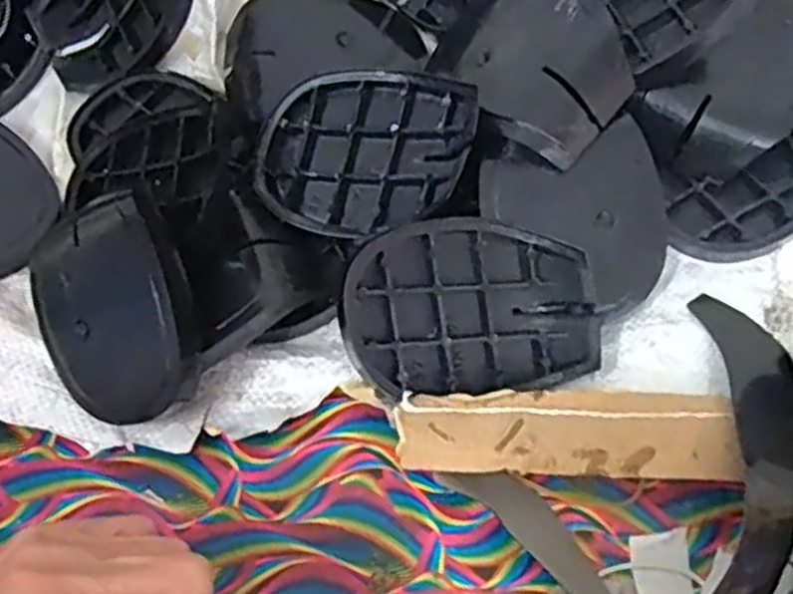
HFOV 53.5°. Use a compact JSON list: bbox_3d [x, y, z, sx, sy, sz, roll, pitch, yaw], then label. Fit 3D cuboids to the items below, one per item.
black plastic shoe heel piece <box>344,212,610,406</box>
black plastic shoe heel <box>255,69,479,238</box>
[{"bbox_3d":[0.034,0.004,0.374,0.118,0.029,0.080,-3,90,-16],"label":"black plastic shoe heel piece"},{"bbox_3d":[-0.016,-0.073,0.407,0.107,0.033,0.084,5,89,13],"label":"black plastic shoe heel"}]

